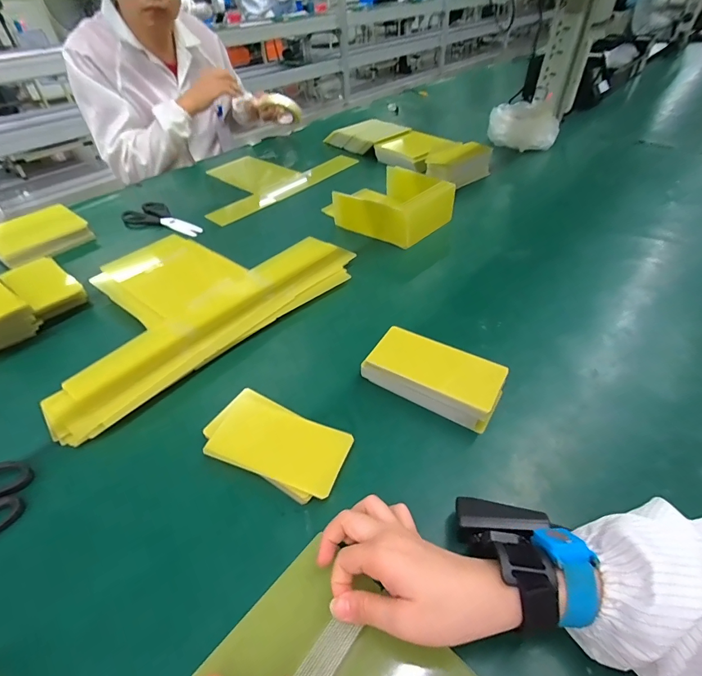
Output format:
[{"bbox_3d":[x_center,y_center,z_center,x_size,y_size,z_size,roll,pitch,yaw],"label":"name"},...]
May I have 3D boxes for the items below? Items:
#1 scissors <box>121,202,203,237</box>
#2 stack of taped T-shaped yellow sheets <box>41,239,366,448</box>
[{"bbox_3d":[-0.377,-0.232,0.758,0.180,0.015,0.076,25,52,23],"label":"scissors"},{"bbox_3d":[-0.241,-0.069,0.564,0.283,0.026,0.432,33,54,29],"label":"stack of taped T-shaped yellow sheets"}]

